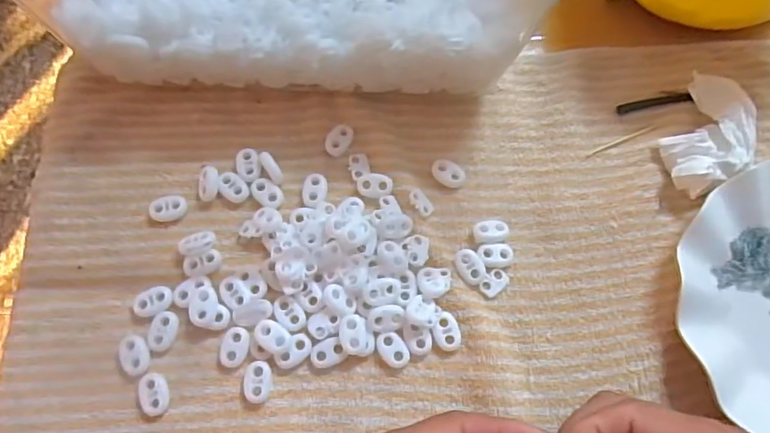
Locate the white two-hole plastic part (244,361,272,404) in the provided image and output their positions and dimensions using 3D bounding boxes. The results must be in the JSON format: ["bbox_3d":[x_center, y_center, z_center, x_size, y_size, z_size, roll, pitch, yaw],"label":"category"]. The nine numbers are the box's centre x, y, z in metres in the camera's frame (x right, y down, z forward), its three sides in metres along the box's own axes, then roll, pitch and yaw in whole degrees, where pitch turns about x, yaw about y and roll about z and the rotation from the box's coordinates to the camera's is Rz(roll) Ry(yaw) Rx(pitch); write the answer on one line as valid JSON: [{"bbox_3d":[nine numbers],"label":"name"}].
[{"bbox_3d":[-0.071,0.092,0.297,0.015,0.006,0.022,0,71,-3],"label":"white two-hole plastic part"}]

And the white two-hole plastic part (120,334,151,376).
[{"bbox_3d":[-0.139,0.078,0.299,0.015,0.010,0.022,-23,74,-11],"label":"white two-hole plastic part"}]

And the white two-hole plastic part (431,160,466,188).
[{"bbox_3d":[0.041,-0.028,0.344,0.022,0.006,0.015,40,73,10],"label":"white two-hole plastic part"}]

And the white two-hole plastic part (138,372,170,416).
[{"bbox_3d":[-0.127,0.098,0.293,0.015,0.005,0.022,-16,73,-9],"label":"white two-hole plastic part"}]

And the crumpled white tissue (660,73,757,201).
[{"bbox_3d":[0.212,-0.051,0.350,0.052,0.024,0.083,34,72,8],"label":"crumpled white tissue"}]

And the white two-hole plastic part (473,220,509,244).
[{"bbox_3d":[0.066,0.010,0.333,0.021,0.010,0.015,-5,71,-5],"label":"white two-hole plastic part"}]

